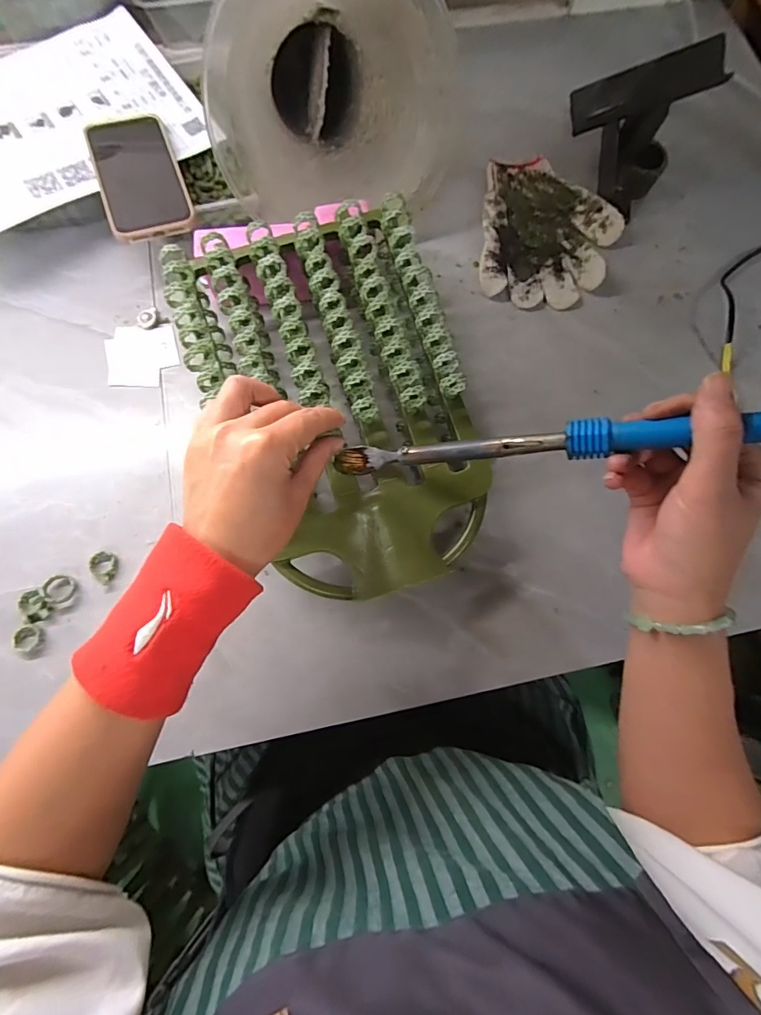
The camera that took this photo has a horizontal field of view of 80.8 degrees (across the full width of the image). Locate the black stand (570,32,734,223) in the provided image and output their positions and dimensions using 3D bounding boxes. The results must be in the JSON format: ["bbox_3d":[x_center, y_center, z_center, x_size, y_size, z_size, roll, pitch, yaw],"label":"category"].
[{"bbox_3d":[0.276,-0.401,0.484,0.123,0.116,0.108,-8,75,-3],"label":"black stand"}]

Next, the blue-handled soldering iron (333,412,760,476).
[{"bbox_3d":[0.096,-0.041,0.302,0.286,0.020,0.022,-2,72,29],"label":"blue-handled soldering iron"}]

